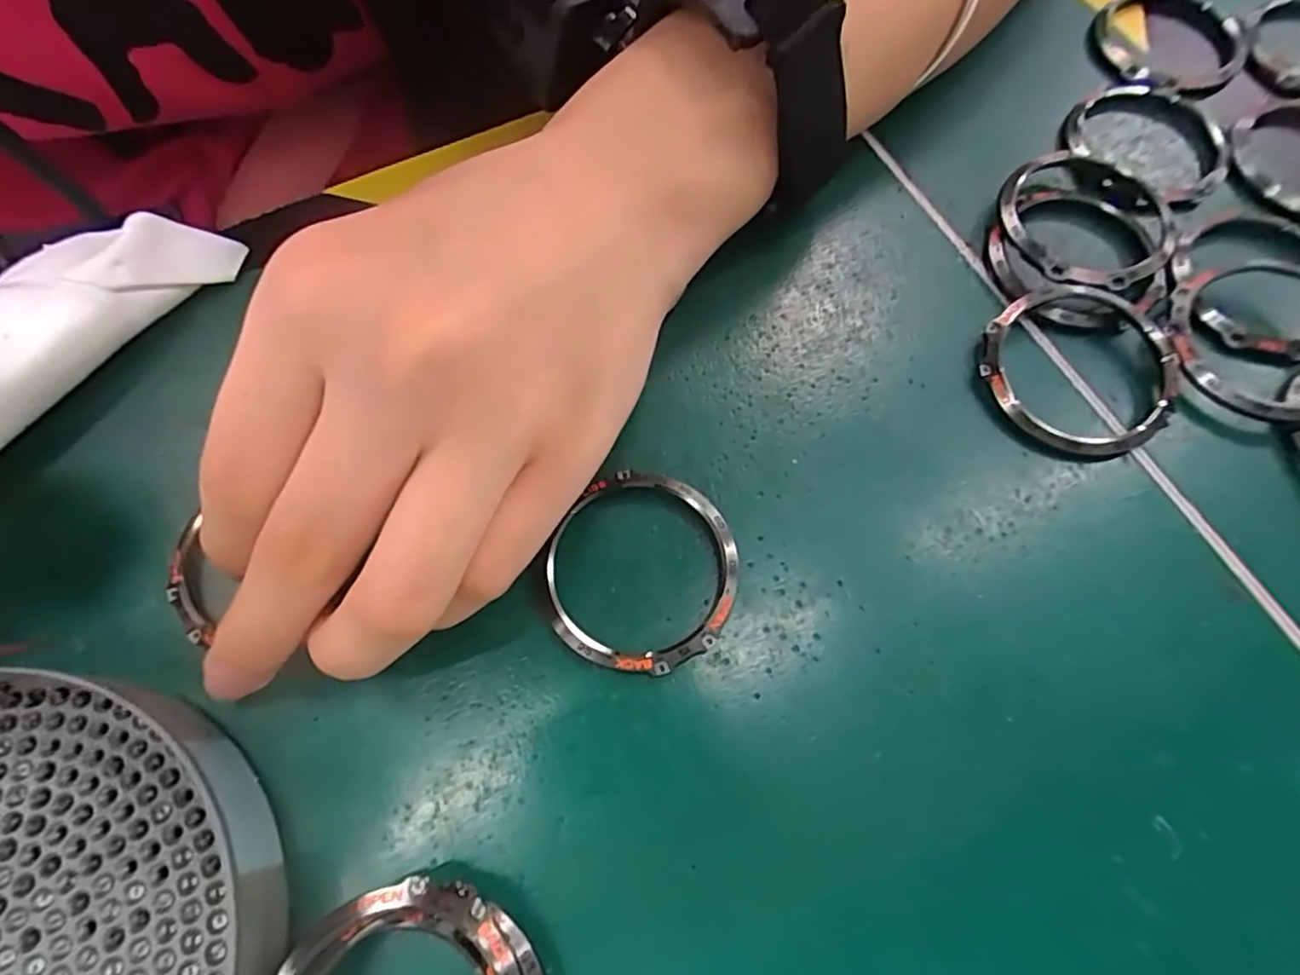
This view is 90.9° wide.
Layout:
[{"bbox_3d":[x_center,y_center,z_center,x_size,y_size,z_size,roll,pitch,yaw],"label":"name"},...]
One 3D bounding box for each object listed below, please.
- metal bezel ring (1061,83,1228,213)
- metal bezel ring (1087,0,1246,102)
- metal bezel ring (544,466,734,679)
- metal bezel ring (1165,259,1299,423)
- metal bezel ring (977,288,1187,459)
[{"bbox_3d":[0.156,-0.108,0.196,0.049,0.007,0.047,0,69,-1],"label":"metal bezel ring"},{"bbox_3d":[0.170,-0.148,0.212,0.052,0.006,0.047,-37,74,-14],"label":"metal bezel ring"},{"bbox_3d":[-0.002,0.020,0.151,0.044,0.005,0.046,0,69,-1],"label":"metal bezel ring"},{"bbox_3d":[0.161,-0.039,0.164,0.049,0.009,0.047,-2,68,5],"label":"metal bezel ring"},{"bbox_3d":[0.112,-0.031,0.167,0.046,0.009,0.048,0,70,1],"label":"metal bezel ring"}]

